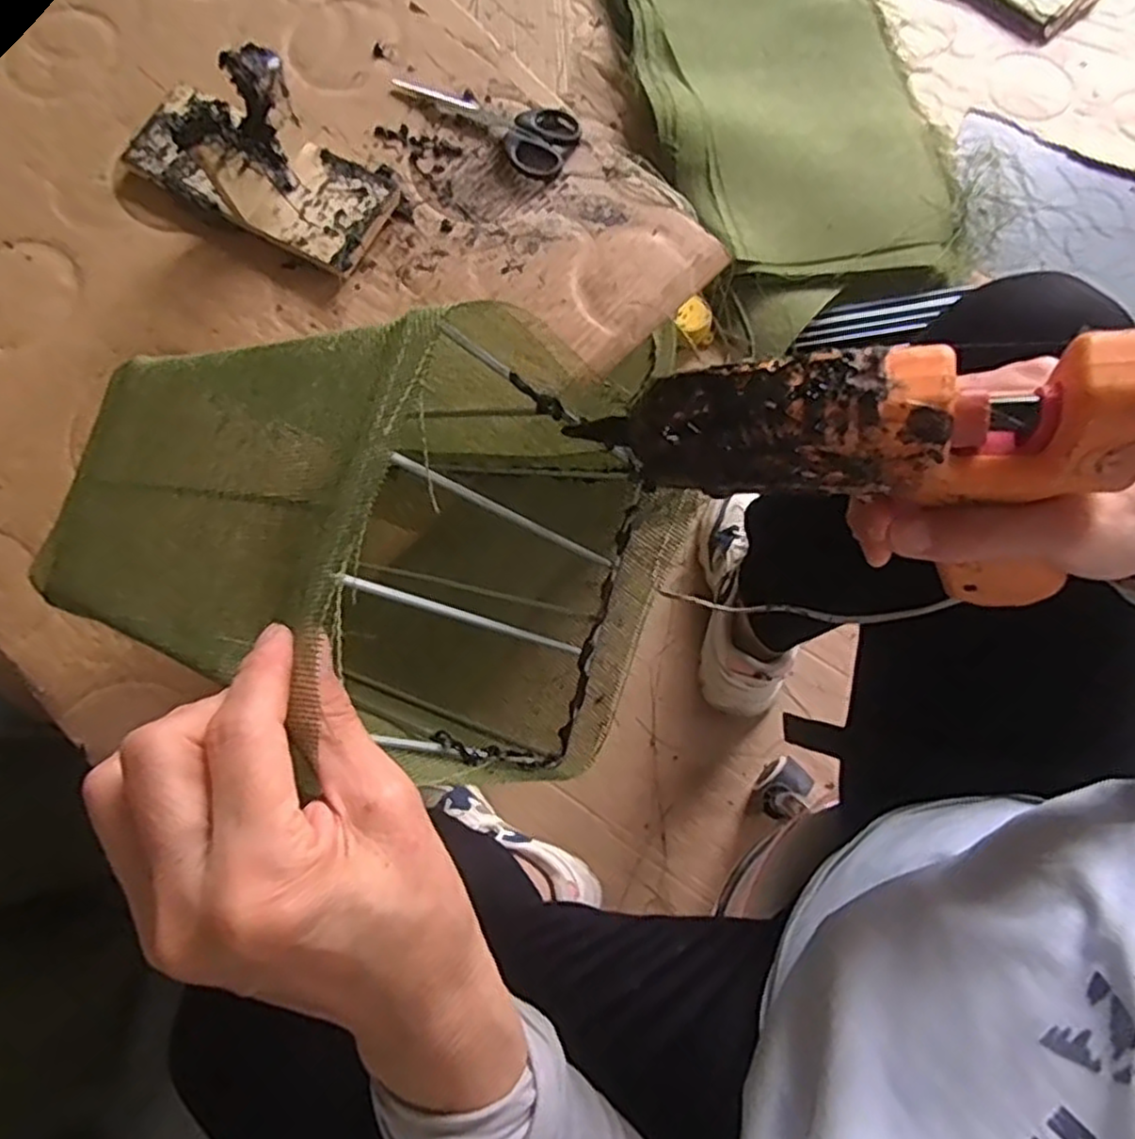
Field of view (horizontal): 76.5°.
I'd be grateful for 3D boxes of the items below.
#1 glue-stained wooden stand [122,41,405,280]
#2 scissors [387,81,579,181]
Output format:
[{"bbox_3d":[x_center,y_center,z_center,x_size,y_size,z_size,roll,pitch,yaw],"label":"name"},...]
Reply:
[{"bbox_3d":[-0.232,-0.306,0.508,0.201,0.095,0.095,25,77,6],"label":"glue-stained wooden stand"},{"bbox_3d":[-0.064,-0.359,0.566,0.152,0.007,0.060,32,78,8],"label":"scissors"}]

